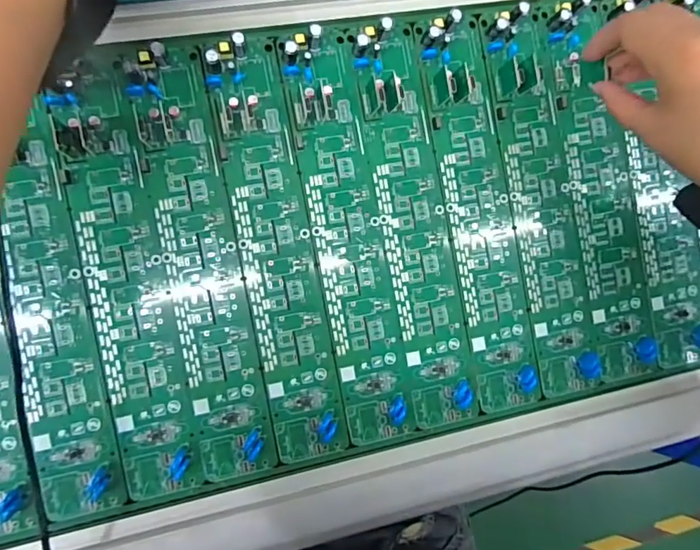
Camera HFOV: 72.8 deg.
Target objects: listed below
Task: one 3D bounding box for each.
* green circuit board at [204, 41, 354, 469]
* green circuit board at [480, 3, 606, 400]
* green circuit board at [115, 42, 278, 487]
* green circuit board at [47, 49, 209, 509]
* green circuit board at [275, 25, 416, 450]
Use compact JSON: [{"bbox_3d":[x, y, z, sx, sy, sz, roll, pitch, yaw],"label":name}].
[{"bbox_3d":[-0.048,-0.014,0.317,0.049,0.012,0.277,-11,90,-9],"label":"green circuit board"},{"bbox_3d":[0.143,-0.052,0.351,0.051,0.017,0.279,-11,89,-9],"label":"green circuit board"},{"bbox_3d":[-0.098,-0.005,0.314,0.050,0.016,0.281,-12,90,-9],"label":"green circuit board"},{"bbox_3d":[-0.144,0.007,0.304,0.050,0.010,0.282,-10,89,-9],"label":"green circuit board"},{"bbox_3d":[-0.002,-0.023,0.328,0.047,0.015,0.277,-11,95,-8],"label":"green circuit board"}]

